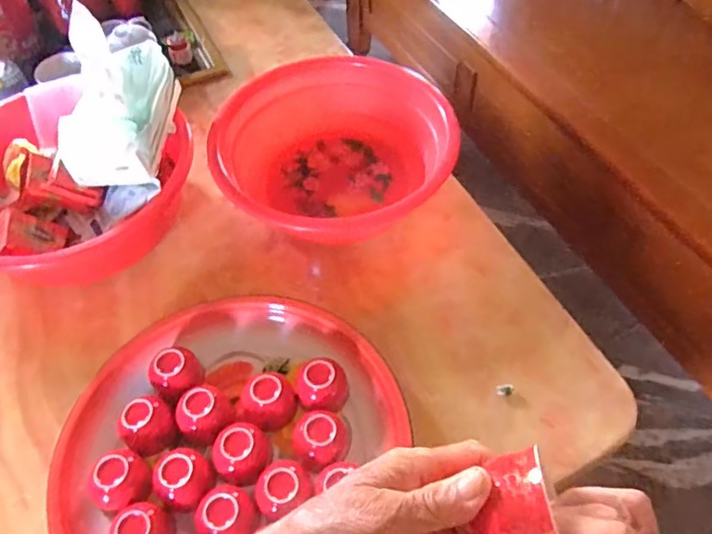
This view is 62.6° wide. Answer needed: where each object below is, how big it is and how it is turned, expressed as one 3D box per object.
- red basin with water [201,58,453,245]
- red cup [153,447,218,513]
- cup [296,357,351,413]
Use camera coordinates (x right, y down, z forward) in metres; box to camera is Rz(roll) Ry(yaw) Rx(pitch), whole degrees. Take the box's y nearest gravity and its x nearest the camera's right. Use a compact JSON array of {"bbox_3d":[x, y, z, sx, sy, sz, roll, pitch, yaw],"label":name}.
[{"bbox_3d":[-0.025,-0.142,0.756,0.297,0.095,0.269,-4,54,0],"label":"red basin with water"},{"bbox_3d":[-0.159,0.194,0.538,0.053,0.036,0.051,-3,54,0],"label":"red cup"},{"bbox_3d":[-0.034,0.122,0.598,0.053,0.041,0.048,-8,54,-3],"label":"cup"}]

